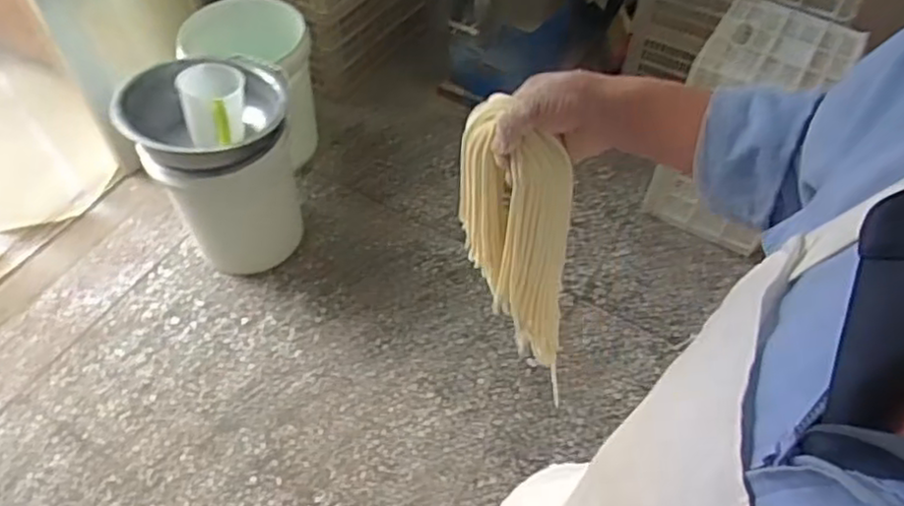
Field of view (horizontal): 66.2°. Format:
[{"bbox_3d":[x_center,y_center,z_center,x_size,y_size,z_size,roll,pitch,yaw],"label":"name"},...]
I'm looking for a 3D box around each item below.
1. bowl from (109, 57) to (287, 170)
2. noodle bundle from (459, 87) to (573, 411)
[{"bbox_3d":[-0.515,-0.292,1.486,0.332,0.139,0.332,0,53,-1],"label":"bowl"},{"bbox_3d":[0.066,0.001,0.674,0.097,0.307,0.053,24,53,34],"label":"noodle bundle"}]

